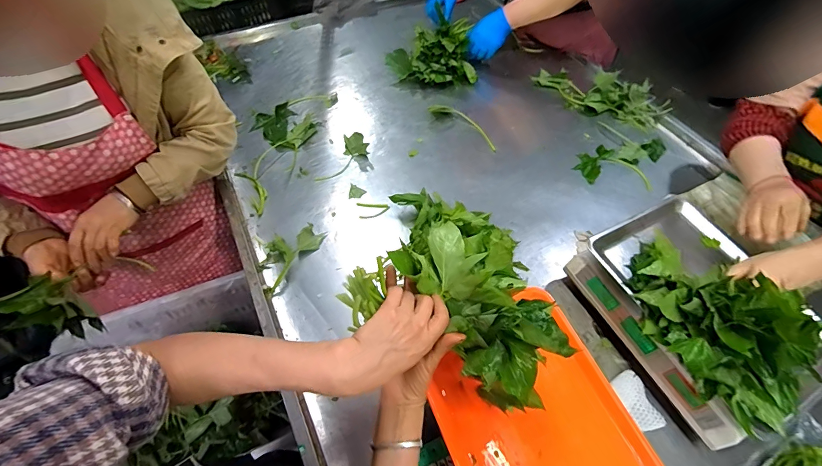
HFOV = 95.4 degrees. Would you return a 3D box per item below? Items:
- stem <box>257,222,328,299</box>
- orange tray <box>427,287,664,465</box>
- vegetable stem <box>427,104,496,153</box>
[{"bbox_3d":[-0.243,0.040,0.730,0.076,0.041,0.164,31,65,18],"label":"stem"},{"bbox_3d":[0.160,0.242,0.493,0.232,0.031,0.290,-20,61,-10],"label":"orange tray"},{"bbox_3d":[0.150,-0.294,1.003,0.234,0.008,0.064,38,68,21],"label":"vegetable stem"}]

